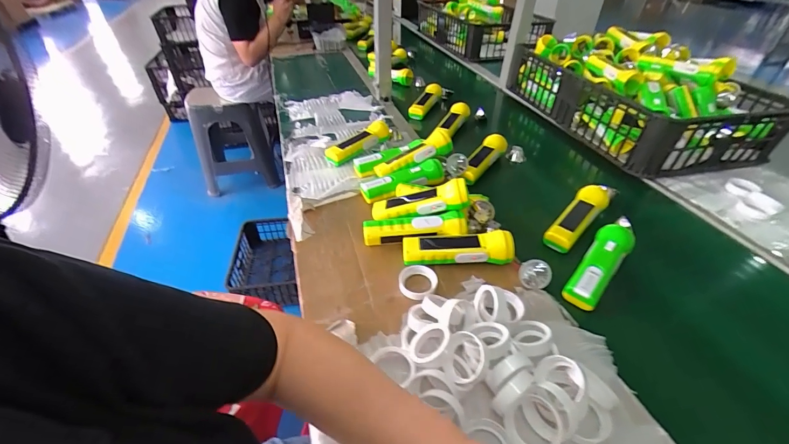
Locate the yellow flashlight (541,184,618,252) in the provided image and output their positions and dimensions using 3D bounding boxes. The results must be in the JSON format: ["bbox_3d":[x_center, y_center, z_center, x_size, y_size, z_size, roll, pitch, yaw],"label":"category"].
[{"bbox_3d":[0.325,-0.015,0.596,0.048,0.045,0.186,31,52,33],"label":"yellow flashlight"}]

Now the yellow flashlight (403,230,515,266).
[{"bbox_3d":[0.097,0.039,0.533,0.164,0.038,0.045,-2,41,3],"label":"yellow flashlight"}]

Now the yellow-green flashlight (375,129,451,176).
[{"bbox_3d":[0.036,-0.134,0.698,0.159,0.037,0.053,-25,44,-3],"label":"yellow-green flashlight"}]

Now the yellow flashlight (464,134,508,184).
[{"bbox_3d":[0.199,-0.141,0.752,0.046,0.058,0.151,26,47,25],"label":"yellow flashlight"}]

